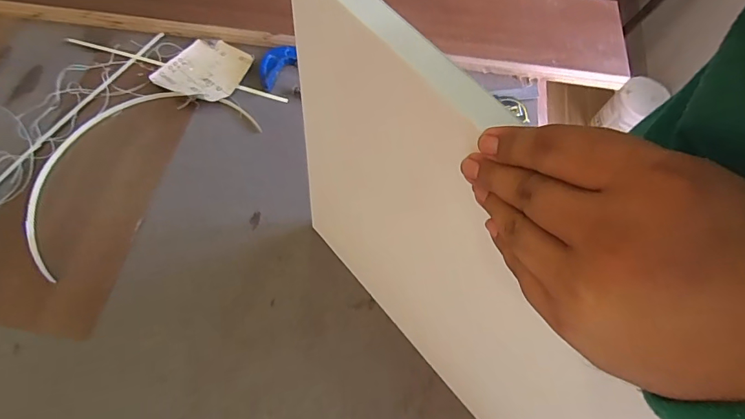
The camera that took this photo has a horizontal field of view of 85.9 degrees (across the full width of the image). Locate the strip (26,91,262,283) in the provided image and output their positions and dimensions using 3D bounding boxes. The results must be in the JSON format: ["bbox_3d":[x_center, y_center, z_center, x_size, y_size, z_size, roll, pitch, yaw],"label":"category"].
[{"bbox_3d":[-0.411,-0.091,0.670,0.212,0.014,0.396,41,70,13],"label":"strip"}]

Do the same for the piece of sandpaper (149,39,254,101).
[{"bbox_3d":[-0.312,-0.263,0.747,0.142,0.017,0.135,25,65,4],"label":"piece of sandpaper"}]

